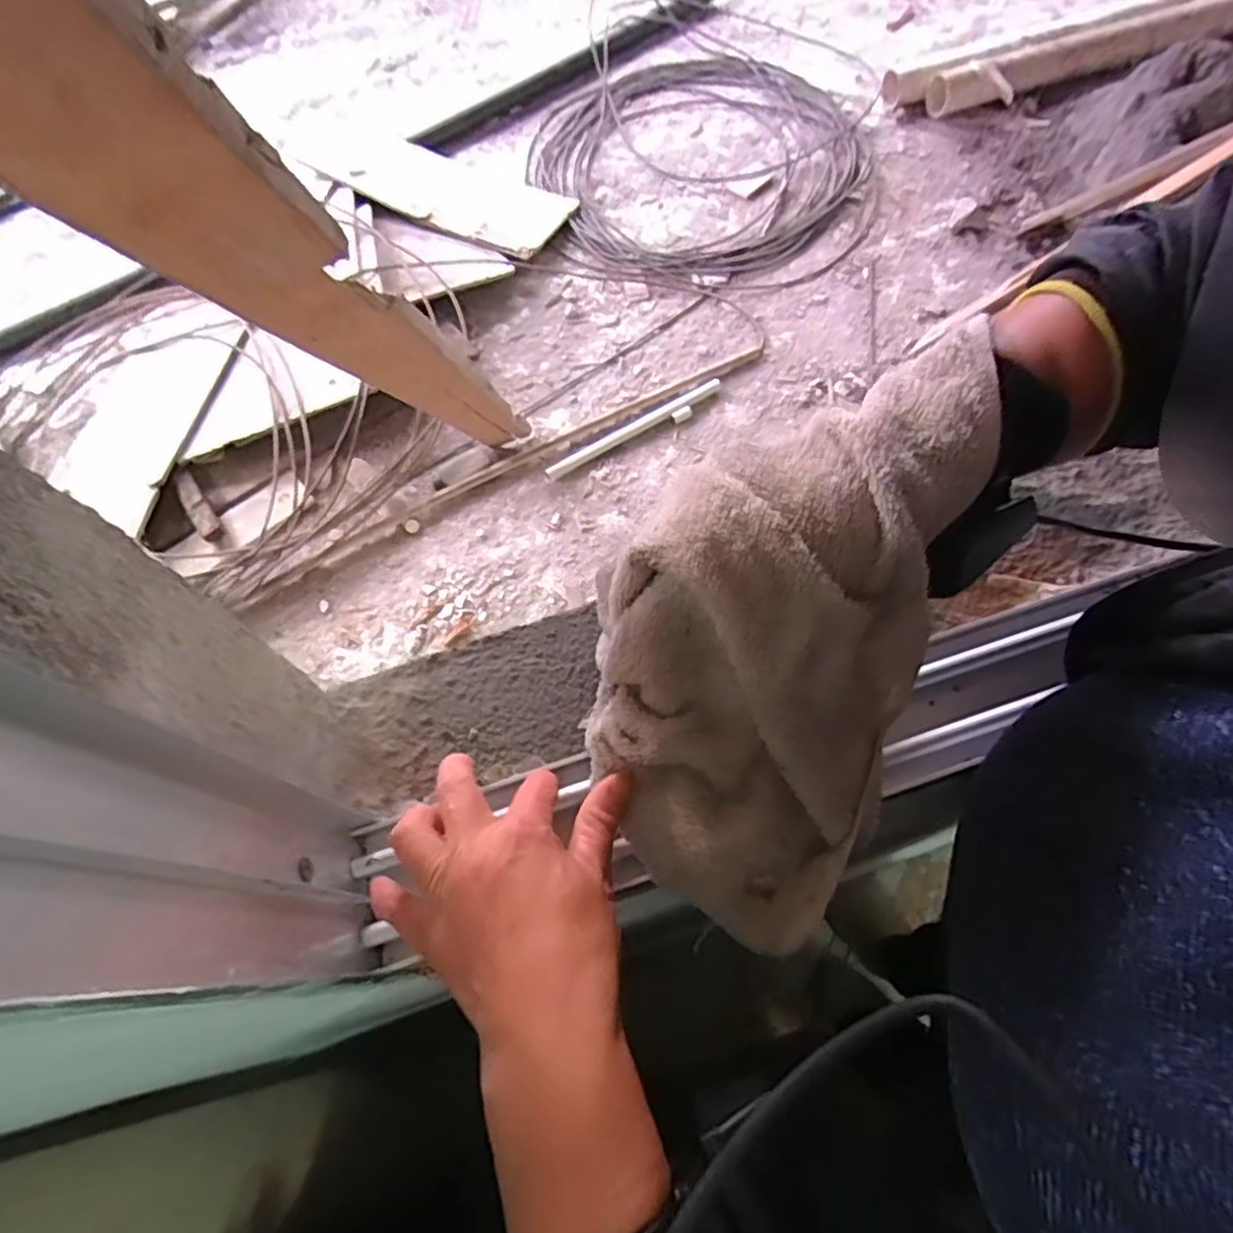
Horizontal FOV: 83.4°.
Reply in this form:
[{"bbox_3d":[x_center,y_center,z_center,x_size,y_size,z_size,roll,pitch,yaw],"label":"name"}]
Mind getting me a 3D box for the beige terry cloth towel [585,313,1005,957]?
[{"bbox_3d":[0.071,0.005,0.298,0.132,0.133,0.217,26,68,14],"label":"beige terry cloth towel"}]

